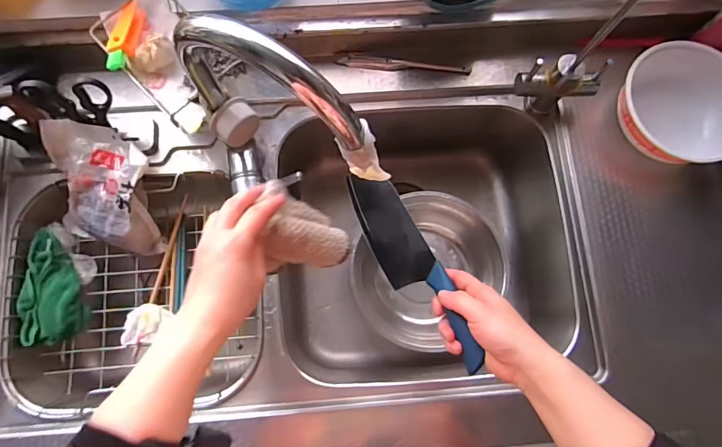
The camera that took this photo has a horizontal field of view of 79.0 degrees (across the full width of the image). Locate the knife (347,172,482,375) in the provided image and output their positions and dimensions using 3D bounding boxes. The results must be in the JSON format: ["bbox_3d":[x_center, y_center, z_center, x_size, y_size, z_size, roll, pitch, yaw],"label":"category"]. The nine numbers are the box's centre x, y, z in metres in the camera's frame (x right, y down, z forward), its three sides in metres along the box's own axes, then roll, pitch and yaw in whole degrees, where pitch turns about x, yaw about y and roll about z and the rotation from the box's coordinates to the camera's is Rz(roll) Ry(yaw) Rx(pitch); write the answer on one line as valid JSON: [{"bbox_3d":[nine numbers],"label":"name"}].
[{"bbox_3d":[0.061,0.042,0.517,0.064,0.023,0.275,-45,58,23],"label":"knife"}]

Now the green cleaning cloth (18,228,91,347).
[{"bbox_3d":[-0.424,0.086,0.606,0.069,0.034,0.150,-9,78,-2],"label":"green cleaning cloth"}]

